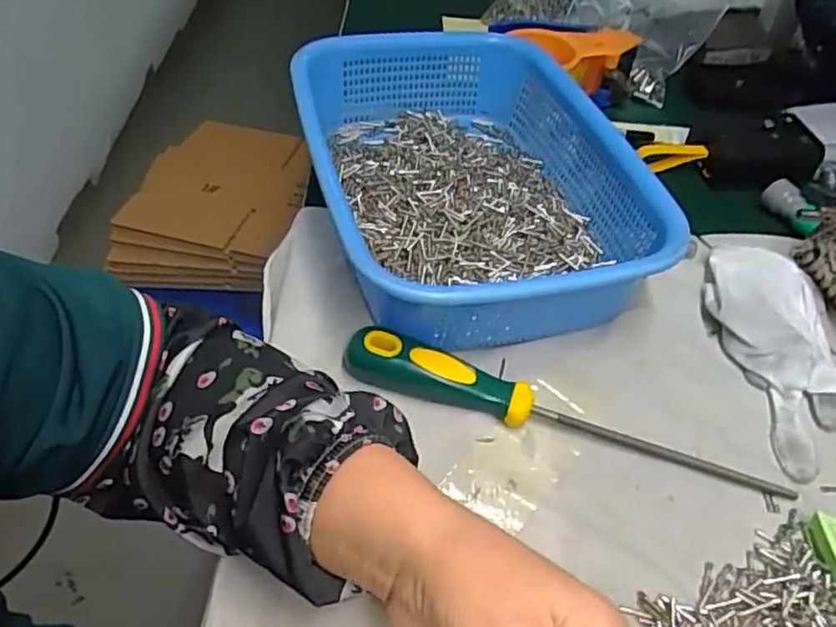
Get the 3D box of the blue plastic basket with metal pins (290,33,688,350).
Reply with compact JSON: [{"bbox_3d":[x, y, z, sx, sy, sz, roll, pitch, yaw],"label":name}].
[{"bbox_3d":[0.035,-0.096,0.456,0.208,0.077,0.285,-10,50,-13],"label":"blue plastic basket with metal pins"}]

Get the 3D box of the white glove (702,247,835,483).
[{"bbox_3d":[0.225,0.023,0.403,0.079,0.022,0.164,13,48,7],"label":"white glove"}]

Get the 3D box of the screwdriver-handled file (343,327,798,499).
[{"bbox_3d":[0.079,0.053,0.354,0.244,0.032,0.023,14,49,8],"label":"screwdriver-handled file"}]

